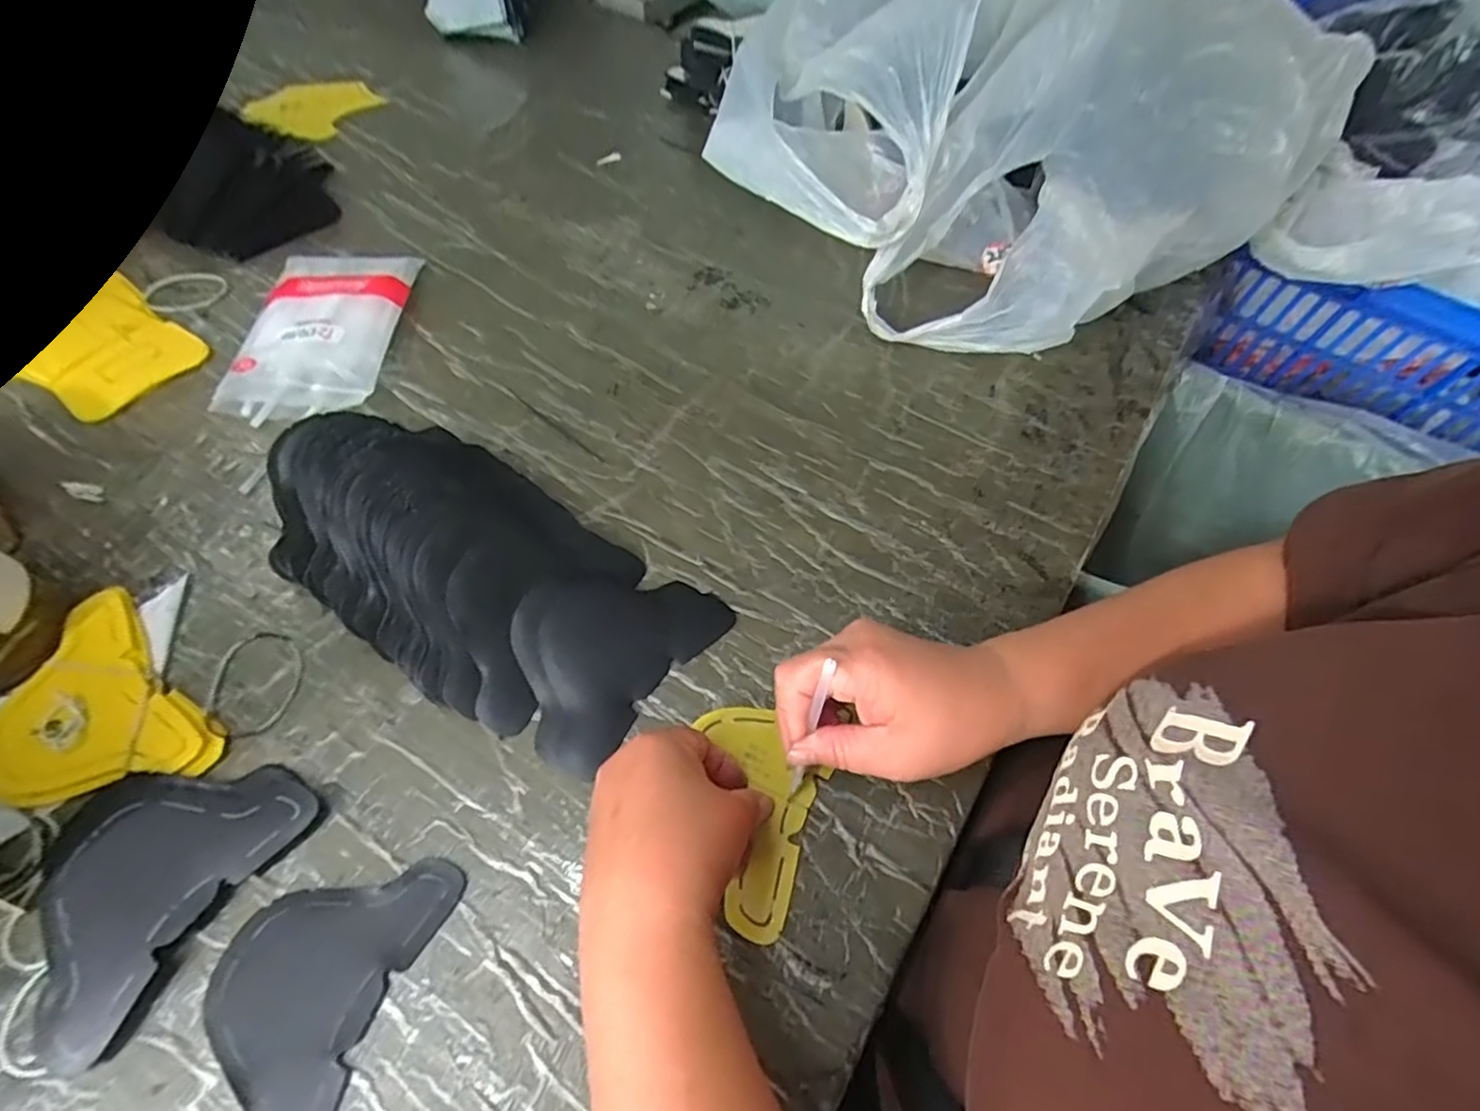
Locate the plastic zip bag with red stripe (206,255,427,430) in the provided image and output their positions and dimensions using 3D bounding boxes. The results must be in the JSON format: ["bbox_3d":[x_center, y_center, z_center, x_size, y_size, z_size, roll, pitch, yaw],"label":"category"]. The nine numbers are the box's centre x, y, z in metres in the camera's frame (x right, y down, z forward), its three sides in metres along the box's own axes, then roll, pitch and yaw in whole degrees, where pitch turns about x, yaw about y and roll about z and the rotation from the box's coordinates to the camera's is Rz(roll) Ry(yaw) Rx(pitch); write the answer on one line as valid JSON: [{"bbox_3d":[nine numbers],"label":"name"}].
[{"bbox_3d":[-0.338,-0.187,0.536,0.112,0.024,0.186,3,59,-2],"label":"plastic zip bag with red stripe"}]

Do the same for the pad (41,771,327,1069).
[{"bbox_3d":[-0.302,0.158,0.335,0.102,0.012,0.135,29,62,13],"label":"pad"}]

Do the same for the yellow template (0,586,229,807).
[{"bbox_3d":[-0.369,0.092,0.372,0.137,0.012,0.095,42,69,15],"label":"yellow template"}]

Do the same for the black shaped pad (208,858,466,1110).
[{"bbox_3d":[-0.206,0.205,0.316,0.087,0.004,0.131,19,60,8],"label":"black shaped pad"}]

